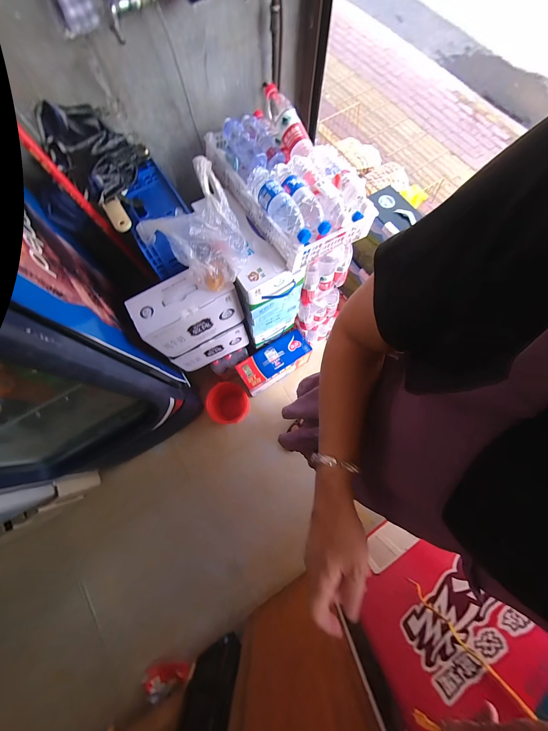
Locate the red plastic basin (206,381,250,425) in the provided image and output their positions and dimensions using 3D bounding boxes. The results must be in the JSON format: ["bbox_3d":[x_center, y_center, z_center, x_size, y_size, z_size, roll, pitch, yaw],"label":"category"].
[{"bbox_3d":[-0.204,0.172,1.163,0.172,0.100,0.179,0,74,1],"label":"red plastic basin"}]

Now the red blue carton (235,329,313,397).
[{"bbox_3d":[0.001,-0.012,1.199,0.324,0.159,0.141,-30,76,-7],"label":"red blue carton"}]

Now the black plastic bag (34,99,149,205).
[{"bbox_3d":[-0.431,-0.531,0.639,0.207,0.138,0.167,-28,76,-7],"label":"black plastic bag"}]

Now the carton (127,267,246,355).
[{"bbox_3d":[-0.264,-0.168,0.804,0.278,0.189,0.134,-30,76,-7],"label":"carton"}]

